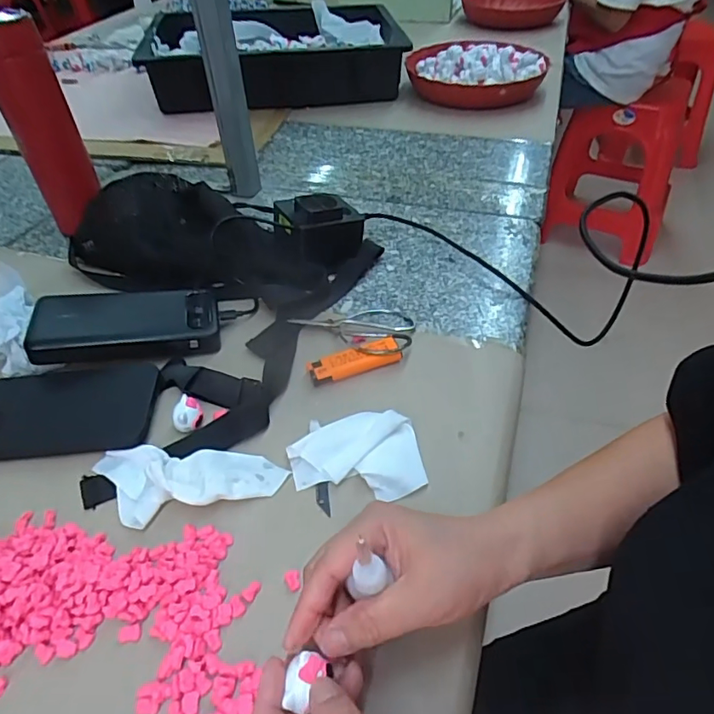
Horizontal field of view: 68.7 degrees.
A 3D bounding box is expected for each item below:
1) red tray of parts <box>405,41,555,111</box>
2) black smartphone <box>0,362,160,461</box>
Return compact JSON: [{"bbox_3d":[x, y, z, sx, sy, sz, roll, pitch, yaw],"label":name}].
[{"bbox_3d":[0.208,-0.492,0.909,0.238,0.072,0.188,5,44,9],"label":"red tray of parts"},{"bbox_3d":[-0.244,0.042,0.417,0.158,0.010,0.078,-5,53,-1],"label":"black smartphone"}]

